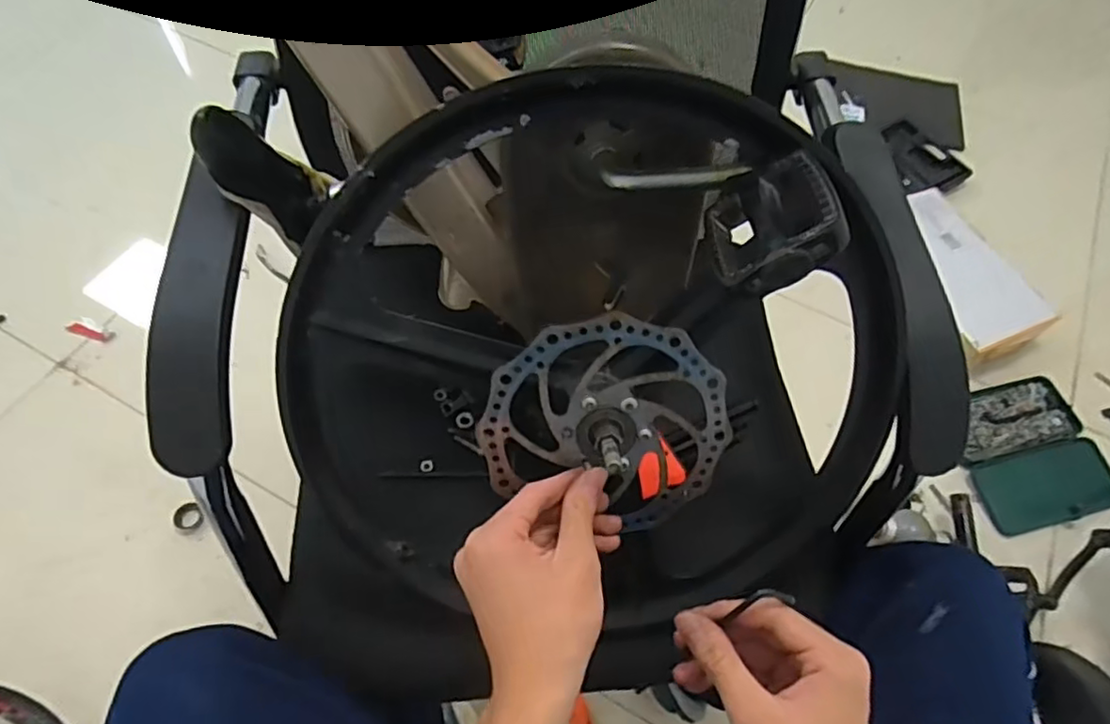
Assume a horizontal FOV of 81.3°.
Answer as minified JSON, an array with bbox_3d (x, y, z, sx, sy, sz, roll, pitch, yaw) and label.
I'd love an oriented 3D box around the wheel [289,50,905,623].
[{"bbox_3d":[0.029,0.015,0.405,0.405,0.359,0.082,-3,19,1],"label":"wheel"}]

